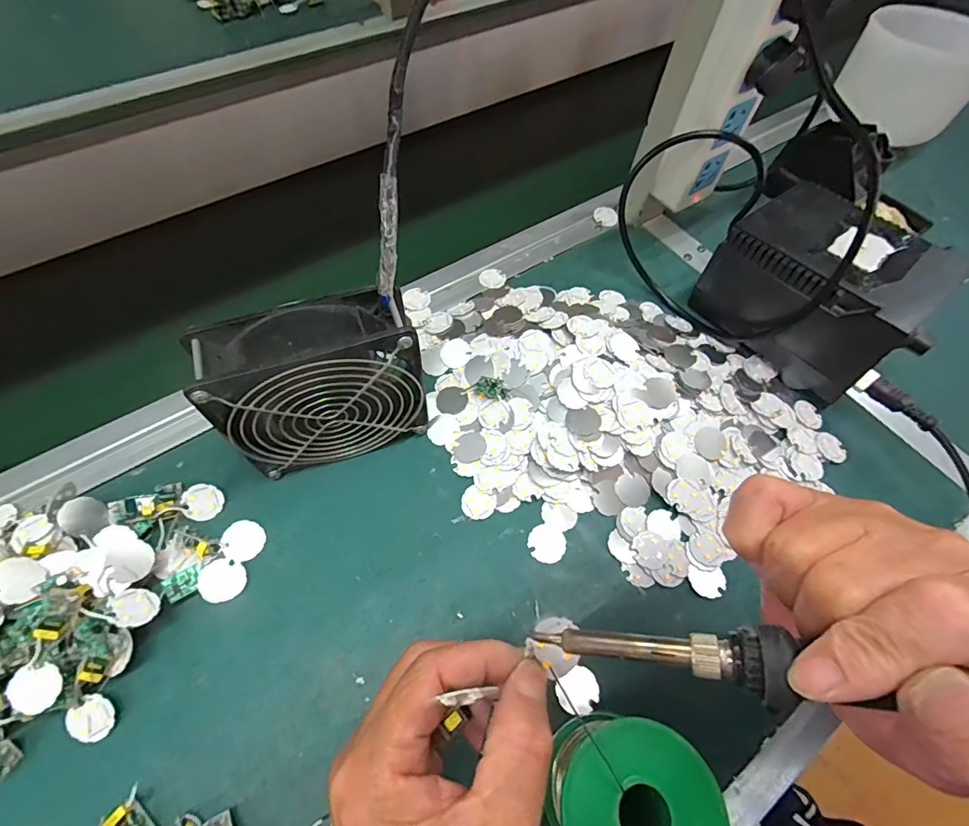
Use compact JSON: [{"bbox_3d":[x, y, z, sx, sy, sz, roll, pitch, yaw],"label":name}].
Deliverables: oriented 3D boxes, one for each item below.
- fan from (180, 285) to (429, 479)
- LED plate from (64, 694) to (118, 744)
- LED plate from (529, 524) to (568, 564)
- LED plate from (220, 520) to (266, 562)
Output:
[{"bbox_3d":[-0.099,-0.013,0.299,0.116,0.119,0.050,-17,64,-12],"label":"fan"},{"bbox_3d":[-0.216,0.168,0.258,0.024,0.004,0.022,3,79,-13],"label":"LED plate"},{"bbox_3d":[0.043,0.087,0.317,0.025,0.004,0.026,1,61,-2],"label":"LED plate"},{"bbox_3d":[-0.157,0.083,0.308,0.025,0.004,0.027,12,51,-16],"label":"LED plate"}]

